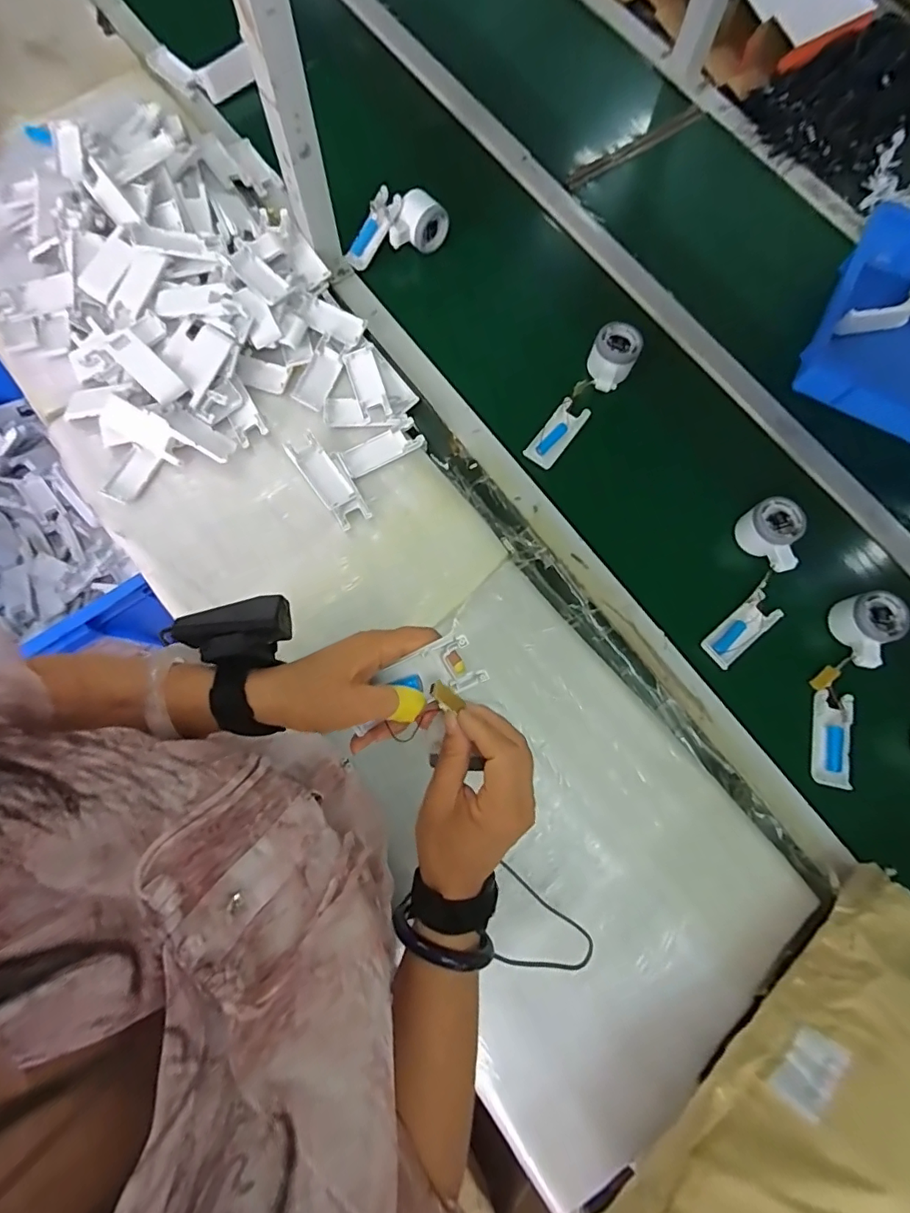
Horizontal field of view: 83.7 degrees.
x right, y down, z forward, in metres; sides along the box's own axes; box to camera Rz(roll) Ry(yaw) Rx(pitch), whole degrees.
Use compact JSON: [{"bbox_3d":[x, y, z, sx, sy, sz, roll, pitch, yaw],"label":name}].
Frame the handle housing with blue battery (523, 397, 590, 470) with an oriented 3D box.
[{"bbox_3d":[0.133,-0.225,0.660,0.041,0.013,0.100,35,76,4],"label":"handle housing with blue battery"}]

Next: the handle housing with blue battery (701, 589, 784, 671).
[{"bbox_3d":[0.340,0.028,0.600,0.104,0.015,0.040,-39,82,-13],"label":"handle housing with blue battery"}]

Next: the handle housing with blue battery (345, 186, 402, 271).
[{"bbox_3d":[-0.114,-0.521,0.704,0.039,0.015,0.105,40,109,8],"label":"handle housing with blue battery"}]

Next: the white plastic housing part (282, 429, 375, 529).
[{"bbox_3d":[-0.151,-0.153,0.614,0.046,0.010,0.128,-35,81,-12],"label":"white plastic housing part"}]

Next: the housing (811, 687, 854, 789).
[{"bbox_3d":[0.430,0.151,0.579,0.037,0.018,0.105,15,75,-1],"label":"housing"}]

